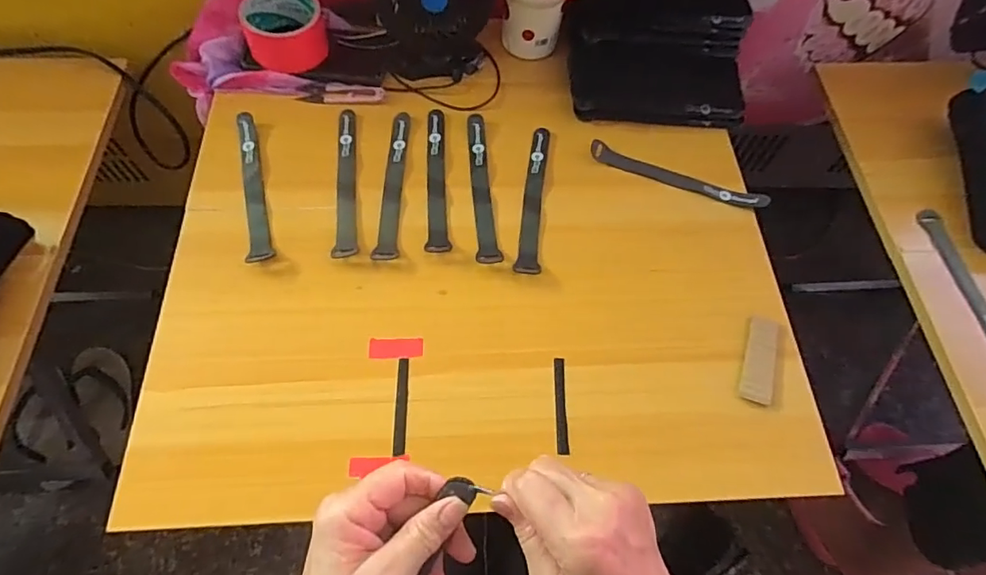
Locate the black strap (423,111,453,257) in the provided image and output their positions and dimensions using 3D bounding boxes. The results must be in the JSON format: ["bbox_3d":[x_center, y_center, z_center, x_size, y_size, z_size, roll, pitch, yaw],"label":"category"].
[{"bbox_3d":[-0.058,-0.117,0.557,0.024,0.004,0.184,-2,64,-1],"label":"black strap"}]

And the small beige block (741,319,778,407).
[{"bbox_3d":[0.246,0.066,0.482,0.027,0.007,0.081,16,65,7],"label":"small beige block"}]

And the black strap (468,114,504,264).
[{"bbox_3d":[-0.010,-0.110,0.557,0.024,0.004,0.190,-3,64,-2],"label":"black strap"}]

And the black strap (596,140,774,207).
[{"bbox_3d":[0.200,-0.121,0.569,0.192,0.012,0.023,20,65,9],"label":"black strap"}]

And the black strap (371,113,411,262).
[{"bbox_3d":[-0.104,-0.112,0.553,0.023,0.004,0.187,0,64,-1],"label":"black strap"}]

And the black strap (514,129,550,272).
[{"bbox_3d":[0.044,-0.096,0.550,0.024,0.007,0.185,5,64,2],"label":"black strap"}]

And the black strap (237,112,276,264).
[{"bbox_3d":[-0.250,-0.107,0.544,0.022,0.008,0.189,-16,65,-8],"label":"black strap"}]

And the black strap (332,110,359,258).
[{"bbox_3d":[-0.153,-0.115,0.552,0.023,0.004,0.188,-4,64,-3],"label":"black strap"}]

